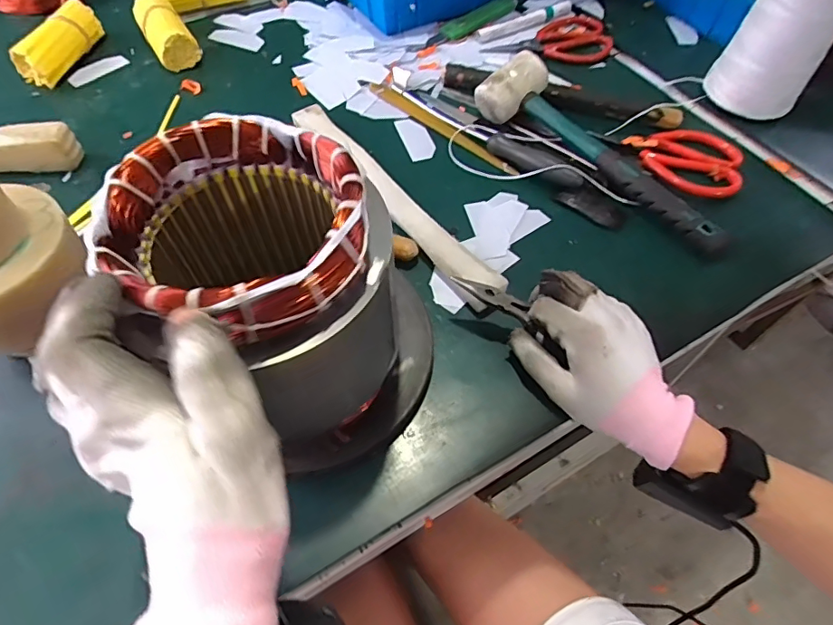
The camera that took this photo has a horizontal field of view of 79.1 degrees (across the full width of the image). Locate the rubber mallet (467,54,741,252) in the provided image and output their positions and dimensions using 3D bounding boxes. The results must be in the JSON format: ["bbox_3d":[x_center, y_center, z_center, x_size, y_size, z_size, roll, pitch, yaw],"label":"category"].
[{"bbox_3d":[0.184,-0.165,0.489,0.062,0.050,0.287,-40,66,-23],"label":"rubber mallet"}]

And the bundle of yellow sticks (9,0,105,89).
[{"bbox_3d":[-0.412,-0.313,0.593,0.044,0.045,0.124,17,59,10],"label":"bundle of yellow sticks"}]

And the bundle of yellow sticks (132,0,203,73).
[{"bbox_3d":[-0.305,-0.343,0.612,0.050,0.044,0.124,-26,61,-16],"label":"bundle of yellow sticks"}]

